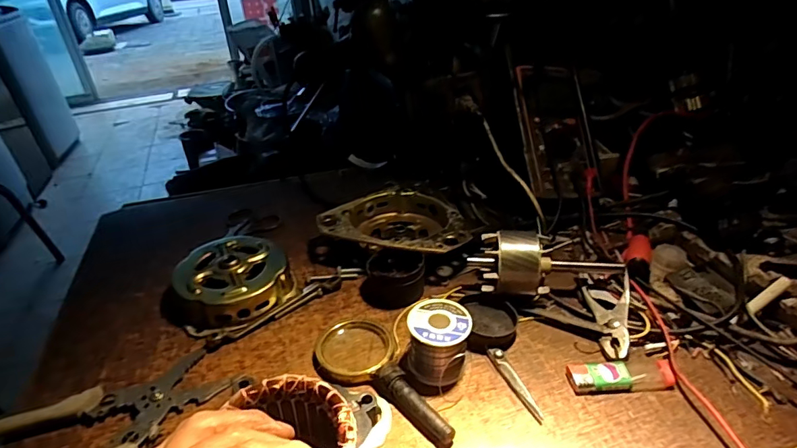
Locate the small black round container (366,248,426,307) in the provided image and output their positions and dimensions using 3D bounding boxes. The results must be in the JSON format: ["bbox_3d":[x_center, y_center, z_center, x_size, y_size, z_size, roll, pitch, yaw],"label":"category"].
[{"bbox_3d":[-0.001,0.053,0.484,0.056,0.037,0.057,-3,33,2],"label":"small black round container"}]

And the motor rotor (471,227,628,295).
[{"bbox_3d":[0.144,0.036,0.474,0.140,0.061,0.062,-9,34,-7],"label":"motor rotor"}]

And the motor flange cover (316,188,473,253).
[{"bbox_3d":[0.005,-0.003,0.560,0.170,0.039,0.149,8,35,18],"label":"motor flange cover"}]

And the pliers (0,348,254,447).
[{"bbox_3d":[-0.226,0.150,0.360,0.127,0.026,0.176,18,39,30],"label":"pliers"}]

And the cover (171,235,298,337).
[{"bbox_3d":[-0.168,0.053,0.489,0.106,0.037,0.114,-18,36,-20],"label":"cover"}]

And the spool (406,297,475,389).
[{"bbox_3d":[0.036,0.102,0.408,0.050,0.051,0.052,-3,33,2],"label":"spool"}]

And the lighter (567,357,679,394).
[{"bbox_3d":[0.184,0.125,0.394,0.085,0.011,0.027,-3,33,3],"label":"lighter"}]

